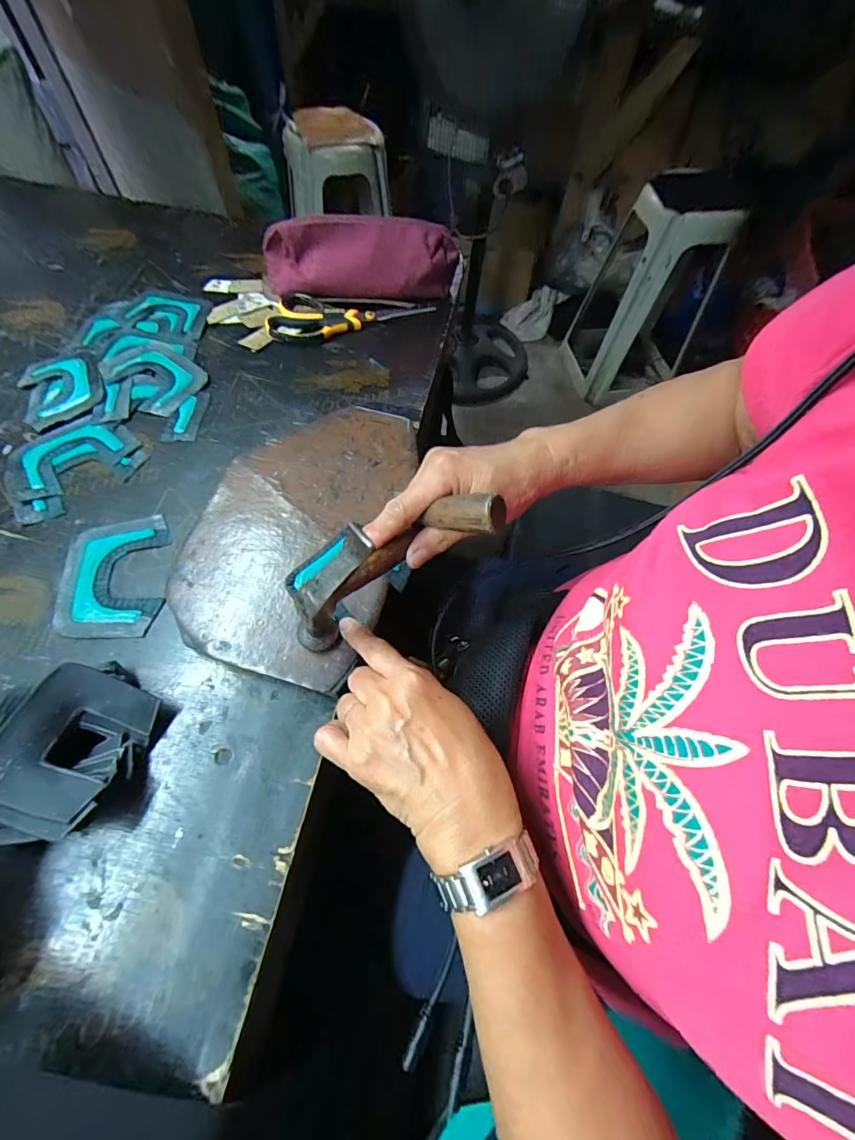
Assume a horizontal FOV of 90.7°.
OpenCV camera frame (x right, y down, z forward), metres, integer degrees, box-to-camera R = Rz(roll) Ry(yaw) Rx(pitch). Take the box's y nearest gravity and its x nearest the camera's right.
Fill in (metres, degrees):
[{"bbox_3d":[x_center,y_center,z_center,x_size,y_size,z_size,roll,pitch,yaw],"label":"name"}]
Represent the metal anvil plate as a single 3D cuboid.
[{"bbox_3d":[-0.108,-0.042,0.373,0.163,0.021,0.266,11,62,2],"label":"metal anvil plate"}]

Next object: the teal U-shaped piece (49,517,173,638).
[{"bbox_3d":[-0.262,0.004,0.352,0.078,0.004,0.112,-9,63,-8],"label":"teal U-shaped piece"}]

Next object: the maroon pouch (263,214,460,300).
[{"bbox_3d":[-0.079,-0.378,0.516,0.228,0.076,0.045,-5,63,-6],"label":"maroon pouch"}]

